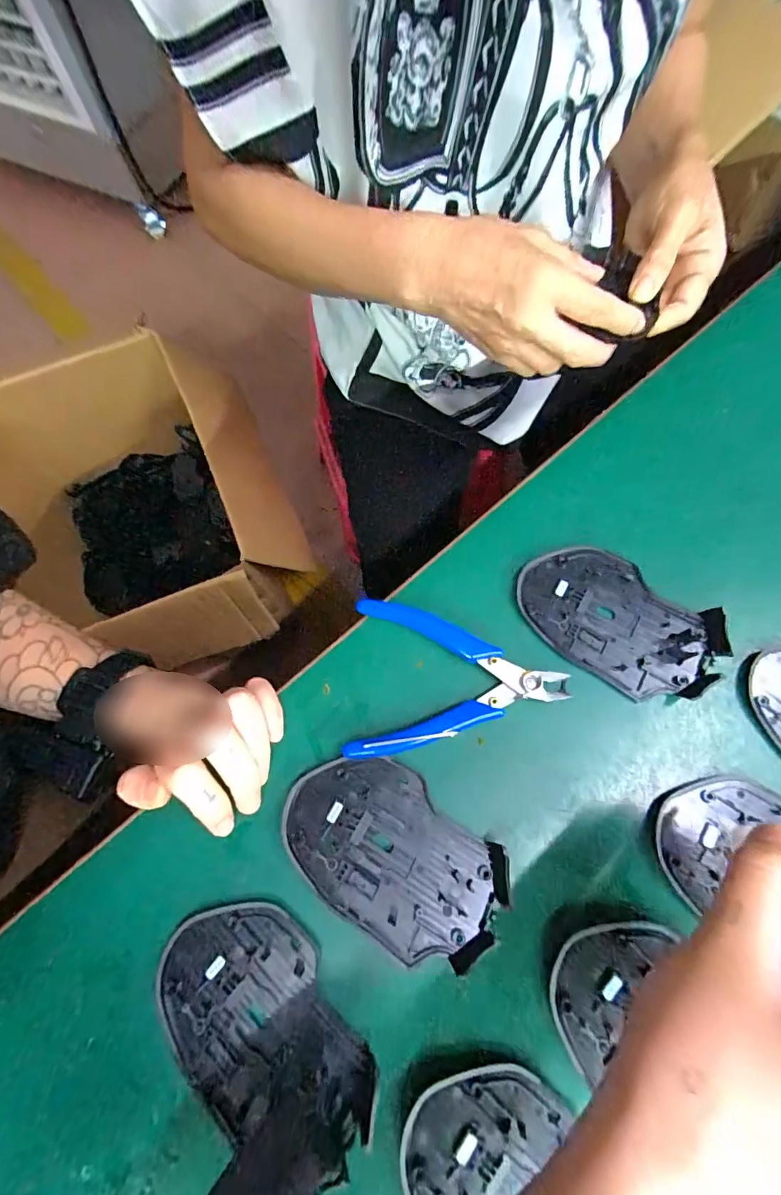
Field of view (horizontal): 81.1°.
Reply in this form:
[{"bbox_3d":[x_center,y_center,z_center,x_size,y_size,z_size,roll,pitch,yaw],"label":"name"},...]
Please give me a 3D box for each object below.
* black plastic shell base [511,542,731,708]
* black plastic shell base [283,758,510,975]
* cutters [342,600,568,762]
[{"bbox_3d":[0.134,0.013,0.272,0.114,0.009,0.072,37,77,16],"label":"black plastic shell base"},{"bbox_3d":[0.000,0.131,0.233,0.115,0.010,0.073,28,74,13],"label":"black plastic shell base"},{"bbox_3d":[0.037,0.047,0.262,0.118,0.014,0.089,2,70,5],"label":"cutters"}]

